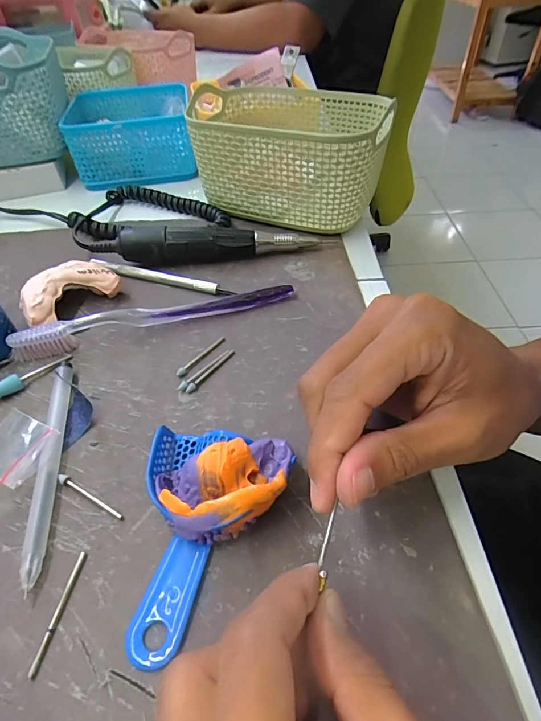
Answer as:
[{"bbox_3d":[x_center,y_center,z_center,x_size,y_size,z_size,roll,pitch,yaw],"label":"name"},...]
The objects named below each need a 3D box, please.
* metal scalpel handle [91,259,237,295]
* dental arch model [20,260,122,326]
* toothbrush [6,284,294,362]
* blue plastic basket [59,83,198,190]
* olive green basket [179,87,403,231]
[{"bbox_3d":[-0.086,-0.064,0.313,0.122,0.009,0.004,14,17,16],"label":"metal scalpel handle"},{"bbox_3d":[-0.143,-0.047,0.288,0.065,0.027,0.039,-36,56,-27],"label":"dental arch model"},{"bbox_3d":[-0.075,-0.031,0.275,0.185,0.019,0.011,-14,49,-10],"label":"toothbrush"},{"bbox_3d":[-0.154,-0.259,0.460,0.126,0.057,0.130,-6,48,-3],"label":"blue plastic basket"},{"bbox_3d":[0.014,-0.186,0.371,0.172,0.082,0.117,18,51,18],"label":"olive green basket"}]

